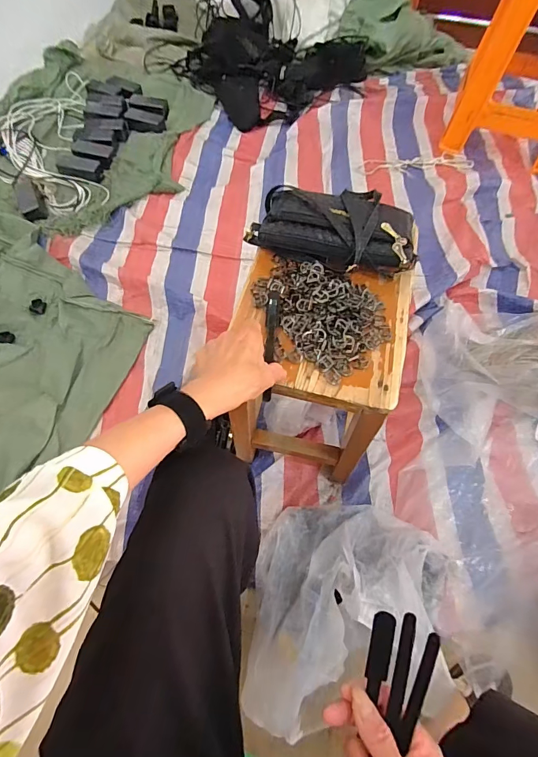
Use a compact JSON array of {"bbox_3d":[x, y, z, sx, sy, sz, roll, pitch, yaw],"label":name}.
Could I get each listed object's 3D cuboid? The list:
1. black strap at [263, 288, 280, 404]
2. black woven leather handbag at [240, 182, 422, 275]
[{"bbox_3d":[0.003,-0.045,0.496,0.016,0.006,0.156,3,68,0],"label":"black strap"},{"bbox_3d":[0.087,-0.210,0.556,0.231,0.051,0.137,6,62,2],"label":"black woven leather handbag"}]

